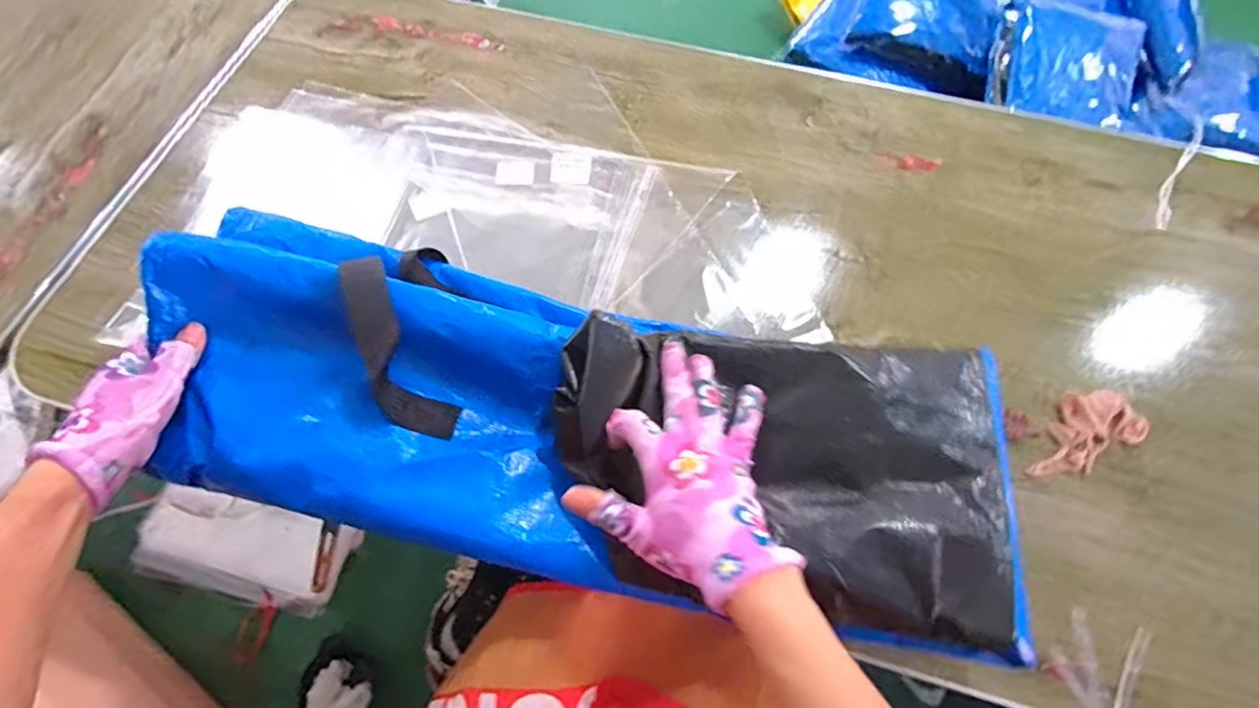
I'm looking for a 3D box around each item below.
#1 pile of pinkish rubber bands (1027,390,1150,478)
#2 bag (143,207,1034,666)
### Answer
[{"bbox_3d":[0.378,0.066,0.485,0.107,0.014,0.056,-24,68,-10],"label":"pile of pinkish rubber bands"},{"bbox_3d":[-0.042,0.044,0.426,0.619,0.106,0.209,11,66,6],"label":"bag"}]

